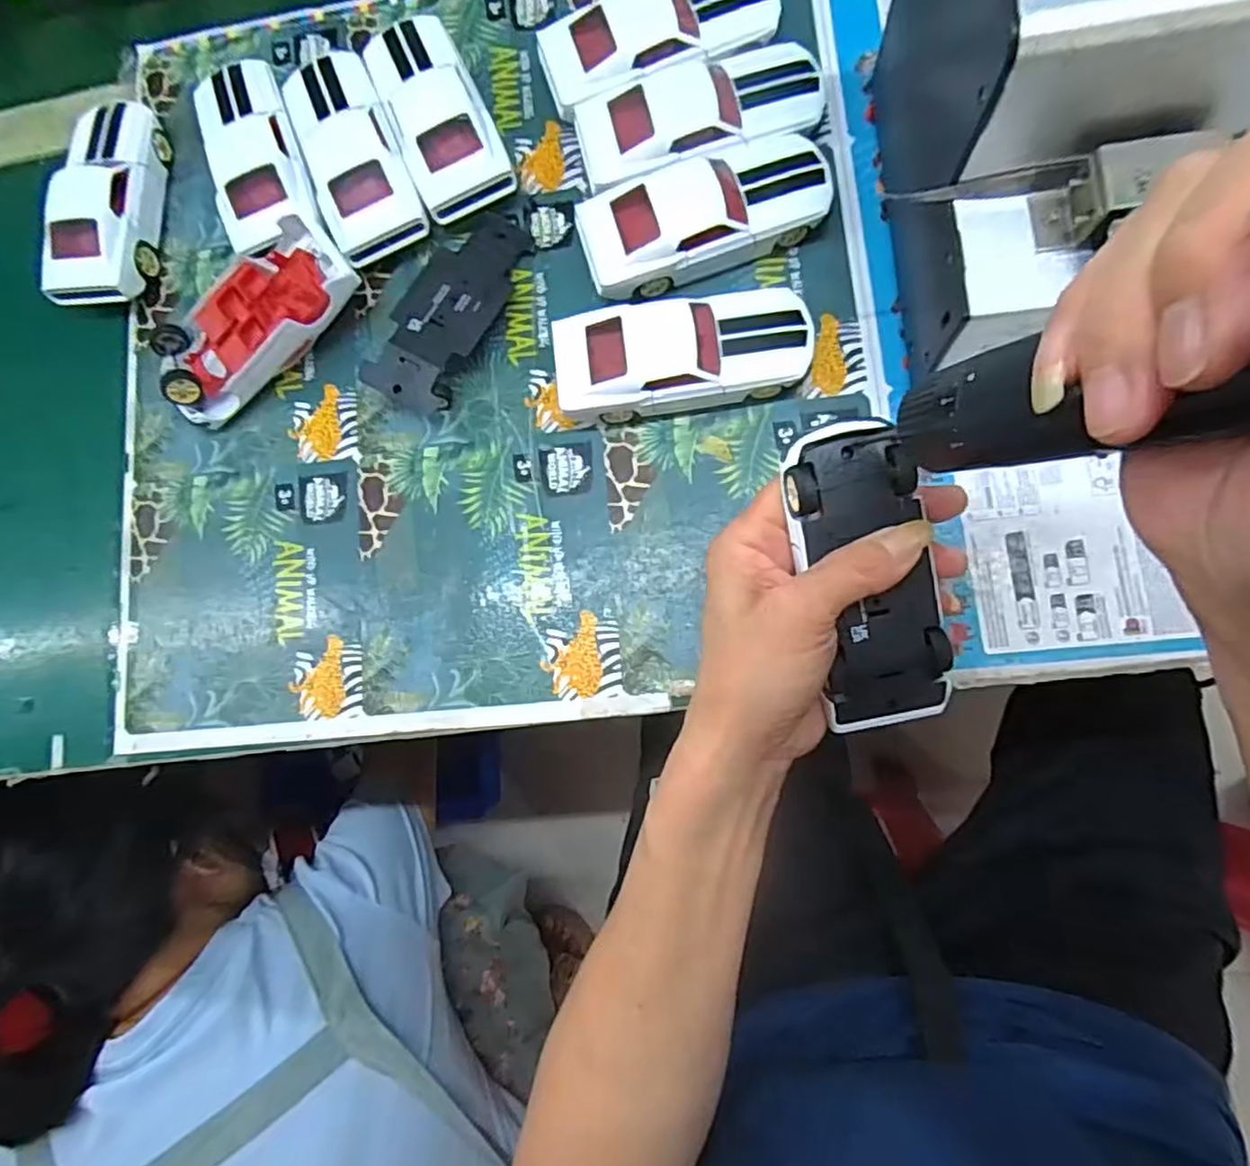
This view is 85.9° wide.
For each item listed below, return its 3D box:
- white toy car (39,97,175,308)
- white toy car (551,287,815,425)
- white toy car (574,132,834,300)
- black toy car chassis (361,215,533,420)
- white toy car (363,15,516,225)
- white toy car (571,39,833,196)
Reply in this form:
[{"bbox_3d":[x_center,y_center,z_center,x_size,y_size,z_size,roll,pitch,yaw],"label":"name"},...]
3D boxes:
[{"bbox_3d":[-0.309,-0.228,0.403,0.050,0.038,0.126,0,81,7],"label":"white toy car"},{"bbox_3d":[0.029,-0.116,0.345,0.127,0.035,0.052,-7,81,6],"label":"white toy car"},{"bbox_3d":[0.043,-0.191,0.353,0.128,0.036,0.055,-18,80,4],"label":"white toy car"},{"bbox_3d":[-0.096,-0.153,0.370,0.047,0.025,0.121,25,85,10],"label":"black toy car chassis"},{"bbox_3d":[-0.105,-0.266,0.383,0.050,0.033,0.124,-23,79,3],"label":"white toy car"},{"bbox_3d":[0.041,-0.247,0.361,0.129,0.037,0.053,-18,80,4],"label":"white toy car"}]

